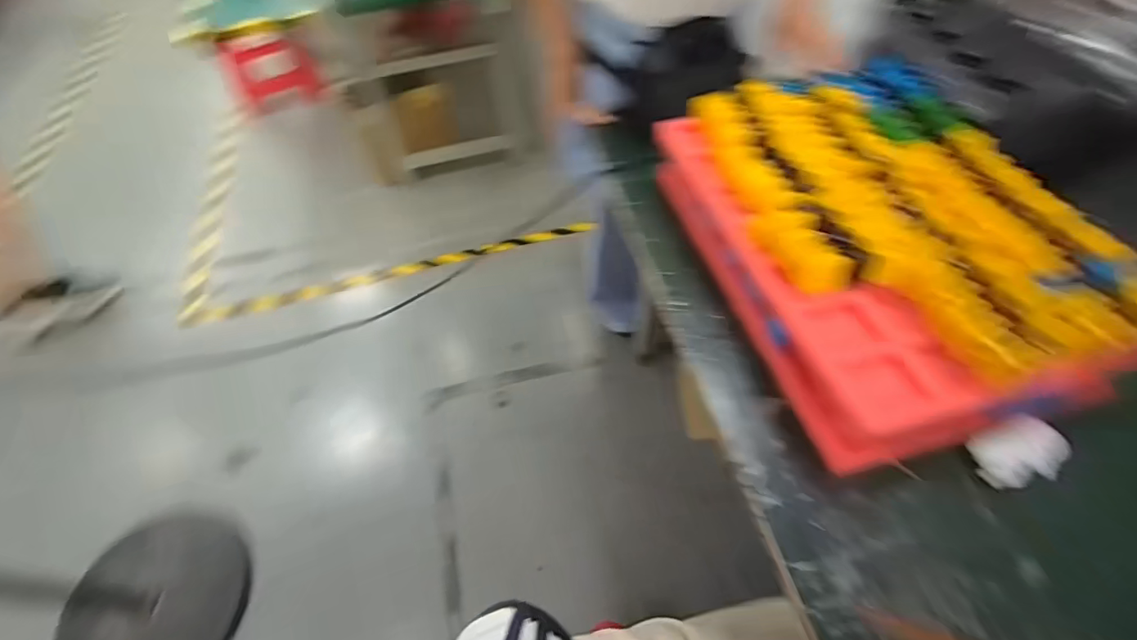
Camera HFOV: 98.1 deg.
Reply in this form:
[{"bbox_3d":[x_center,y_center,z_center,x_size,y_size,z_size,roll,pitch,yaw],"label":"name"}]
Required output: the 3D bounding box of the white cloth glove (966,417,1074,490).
[{"bbox_3d":[0.474,0.135,0.513,0.107,0.034,0.060,-22,58,-11],"label":"white cloth glove"}]

